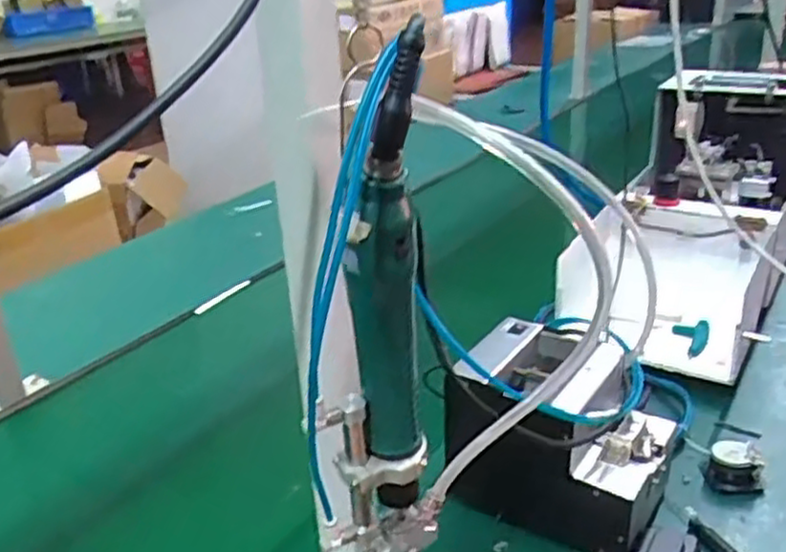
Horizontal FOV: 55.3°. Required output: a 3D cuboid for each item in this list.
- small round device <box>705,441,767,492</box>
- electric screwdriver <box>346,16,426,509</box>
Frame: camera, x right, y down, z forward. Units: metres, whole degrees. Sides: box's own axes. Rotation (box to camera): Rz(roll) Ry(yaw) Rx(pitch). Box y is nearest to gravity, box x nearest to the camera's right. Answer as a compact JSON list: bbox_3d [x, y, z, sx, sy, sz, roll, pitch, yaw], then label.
[{"bbox_3d":[0.347,0.192,0.761,0.053,0.035,0.049,7,26,21],"label":"small round device"},{"bbox_3d":[-0.001,0.014,0.396,0.038,0.270,0.027,-8,25,-12],"label":"electric screwdriver"}]

